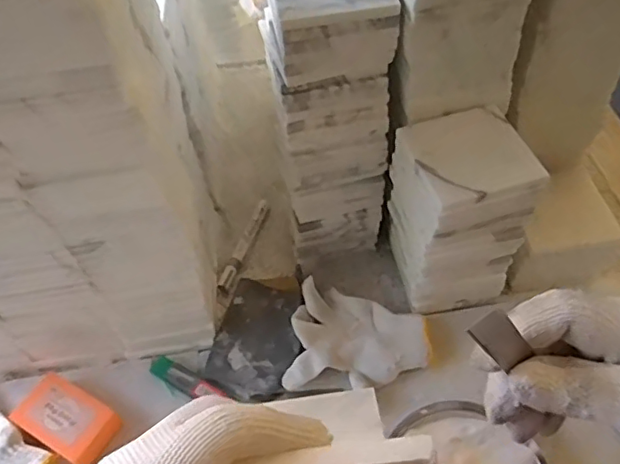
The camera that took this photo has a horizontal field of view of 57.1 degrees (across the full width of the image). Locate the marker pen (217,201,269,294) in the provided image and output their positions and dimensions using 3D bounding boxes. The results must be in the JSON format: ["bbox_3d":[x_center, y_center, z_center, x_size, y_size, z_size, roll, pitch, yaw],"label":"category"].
[{"bbox_3d":[-0.084,0.014,0.734,0.015,0.012,0.150,15,55,11],"label":"marker pen"}]

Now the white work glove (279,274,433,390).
[{"bbox_3d":[0.054,0.118,0.621,0.145,0.044,0.109,3,53,3],"label":"white work glove"}]

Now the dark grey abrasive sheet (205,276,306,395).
[{"bbox_3d":[-0.058,0.118,0.649,0.092,0.010,0.145,6,43,8],"label":"dark grey abrasive sheet"}]

